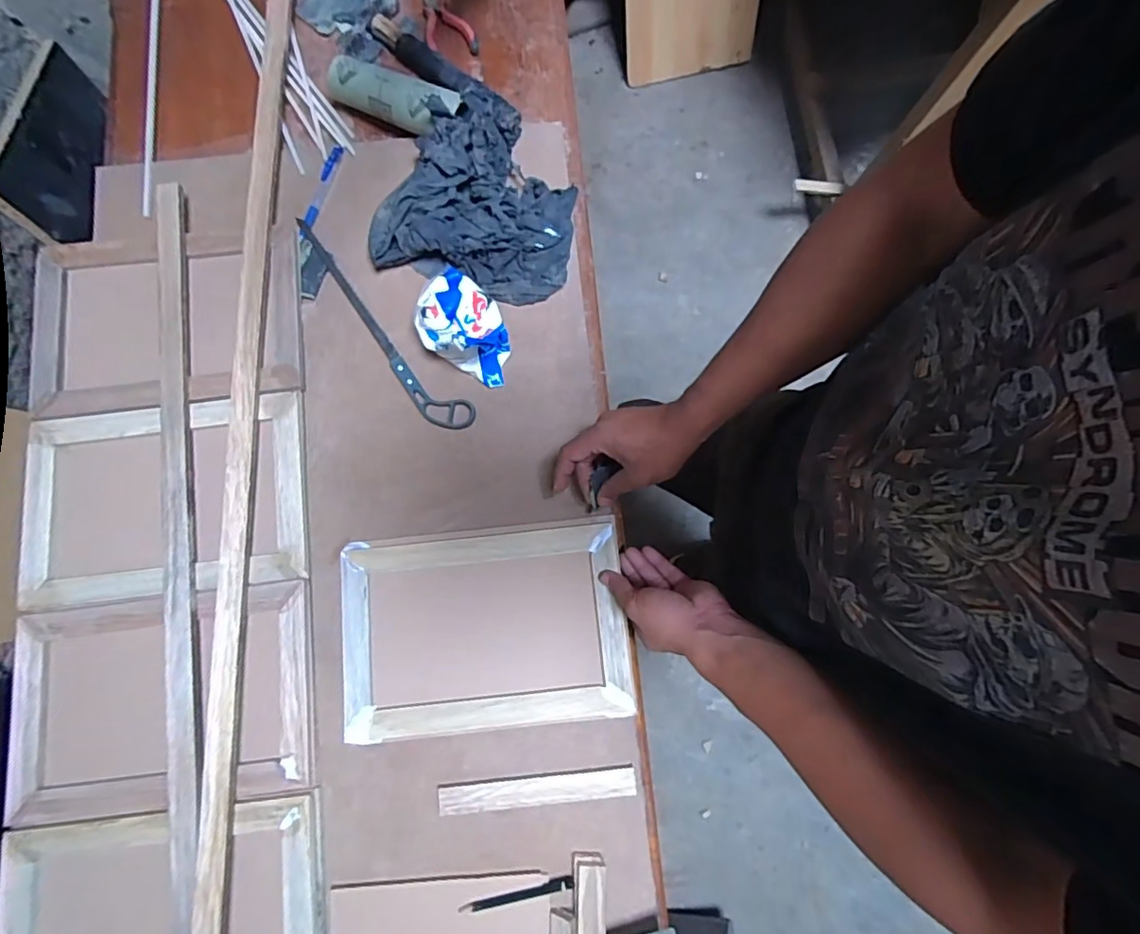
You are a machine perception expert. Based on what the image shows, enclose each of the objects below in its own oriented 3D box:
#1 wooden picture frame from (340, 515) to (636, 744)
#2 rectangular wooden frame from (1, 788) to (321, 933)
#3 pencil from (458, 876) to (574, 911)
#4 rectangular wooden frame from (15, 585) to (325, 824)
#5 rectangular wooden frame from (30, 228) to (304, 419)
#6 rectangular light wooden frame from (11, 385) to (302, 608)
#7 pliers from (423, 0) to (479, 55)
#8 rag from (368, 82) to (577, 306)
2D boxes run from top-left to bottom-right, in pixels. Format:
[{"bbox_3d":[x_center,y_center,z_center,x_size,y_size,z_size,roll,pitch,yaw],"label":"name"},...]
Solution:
[{"bbox_3d":[-0.091,0.168,0.577,0.296,0.017,0.205,-6,80,-2],"label":"wooden picture frame"},{"bbox_3d":[-0.393,0.444,0.529,0.302,0.037,0.206,-7,80,-2],"label":"rectangular wooden frame"},{"bbox_3d":[-0.052,0.418,0.531,0.112,0.005,0.009,-11,80,-3],"label":"pencil"},{"bbox_3d":[-0.417,0.239,0.558,0.294,0.022,0.202,-7,80,-2],"label":"rectangular wooden frame"},{"bbox_3d":[-0.468,-0.172,0.630,0.304,0.019,0.206,-6,80,-2],"label":"rectangular wooden frame"},{"bbox_3d":[-0.441,0.033,0.593,0.301,0.018,0.205,-6,80,-2],"label":"rectangular light wooden frame"},{"bbox_3d":[-0.163,-0.586,0.714,0.061,0.010,0.105,-17,80,-4],"label":"pliers"},{"bbox_3d":[-0.097,-0.325,0.643,0.221,0.062,0.235,15,80,2],"label":"rag"}]

